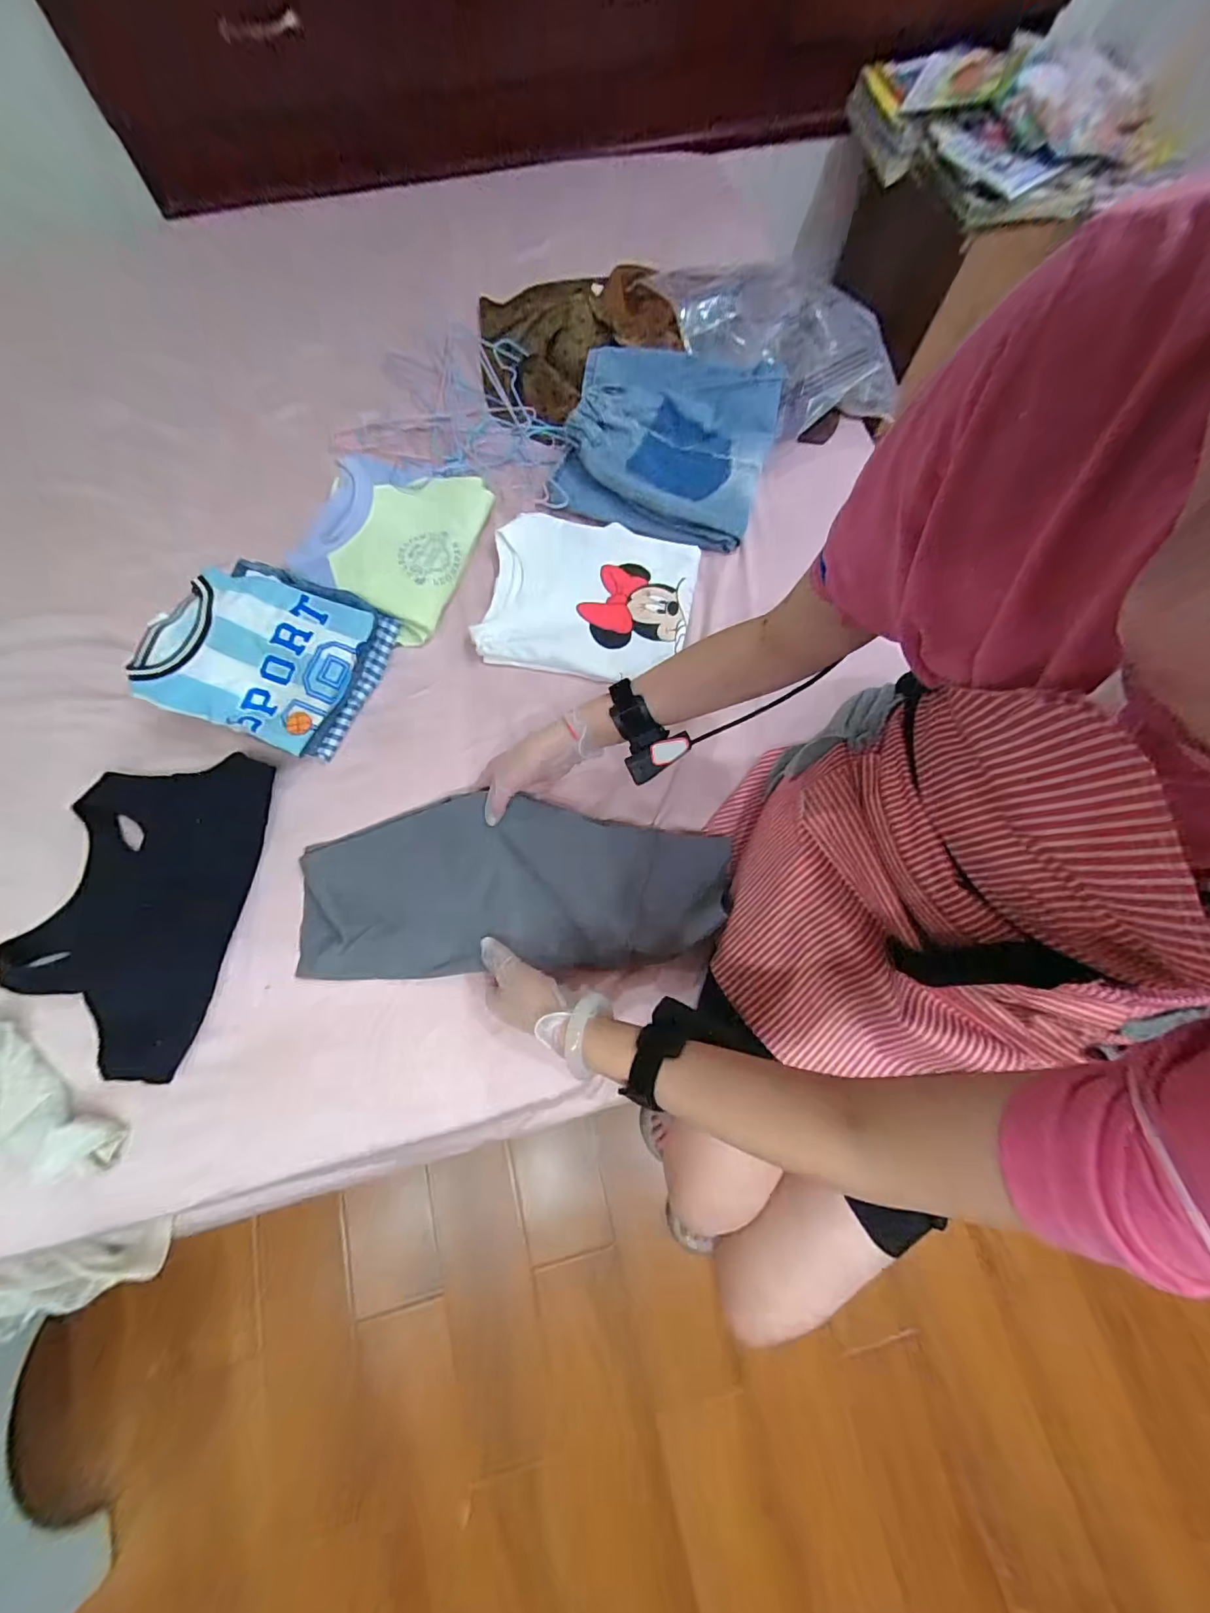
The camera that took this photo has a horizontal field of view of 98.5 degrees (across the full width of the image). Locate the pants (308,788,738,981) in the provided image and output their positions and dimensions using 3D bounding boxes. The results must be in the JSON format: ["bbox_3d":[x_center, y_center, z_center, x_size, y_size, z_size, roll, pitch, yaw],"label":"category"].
[{"bbox_3d":[-0.095,0.083,0.558,0.441,0.031,0.176,-1,74,-1],"label":"pants"}]

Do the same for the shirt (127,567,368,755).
[{"bbox_3d":[-0.389,-0.172,0.580,0.205,0.038,0.176,17,75,5],"label":"shirt"}]

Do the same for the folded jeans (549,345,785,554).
[{"bbox_3d":[0.085,-0.491,0.698,0.258,0.050,0.264,16,75,5],"label":"folded jeans"}]

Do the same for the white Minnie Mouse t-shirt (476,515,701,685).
[{"bbox_3d":[-0.019,-0.266,0.658,0.250,0.015,0.211,10,75,3],"label":"white Minnie Mouse t-shirt"}]

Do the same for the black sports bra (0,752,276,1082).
[{"bbox_3d":[-0.497,0.097,0.552,0.204,0.017,0.317,7,75,2],"label":"black sports bra"}]

